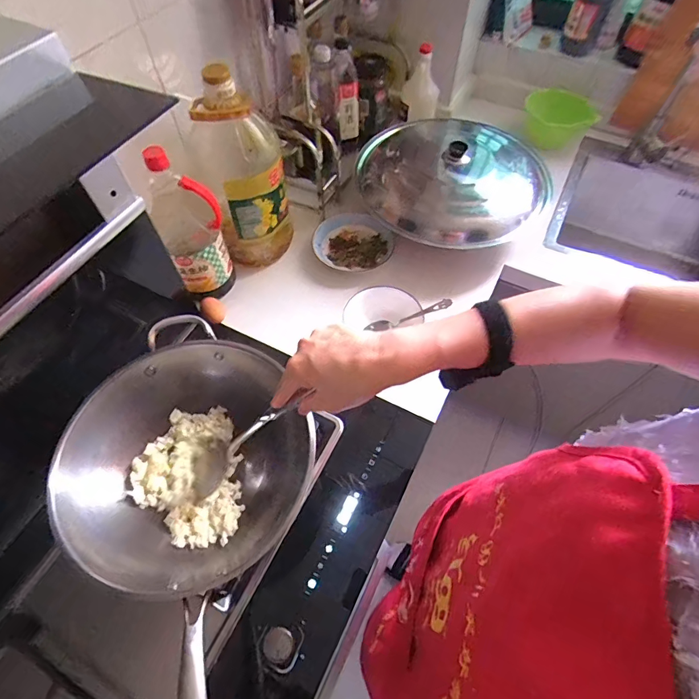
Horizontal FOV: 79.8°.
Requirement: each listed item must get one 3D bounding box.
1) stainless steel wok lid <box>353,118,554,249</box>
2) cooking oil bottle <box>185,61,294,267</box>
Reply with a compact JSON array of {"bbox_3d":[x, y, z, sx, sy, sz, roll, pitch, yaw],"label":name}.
[{"bbox_3d":[0.197,-0.377,0.880,0.383,0.081,0.369,0,59,0],"label":"stainless steel wok lid"},{"bbox_3d":[-0.193,-0.312,0.746,0.143,0.332,0.129,-21,61,-12],"label":"cooking oil bottle"}]

